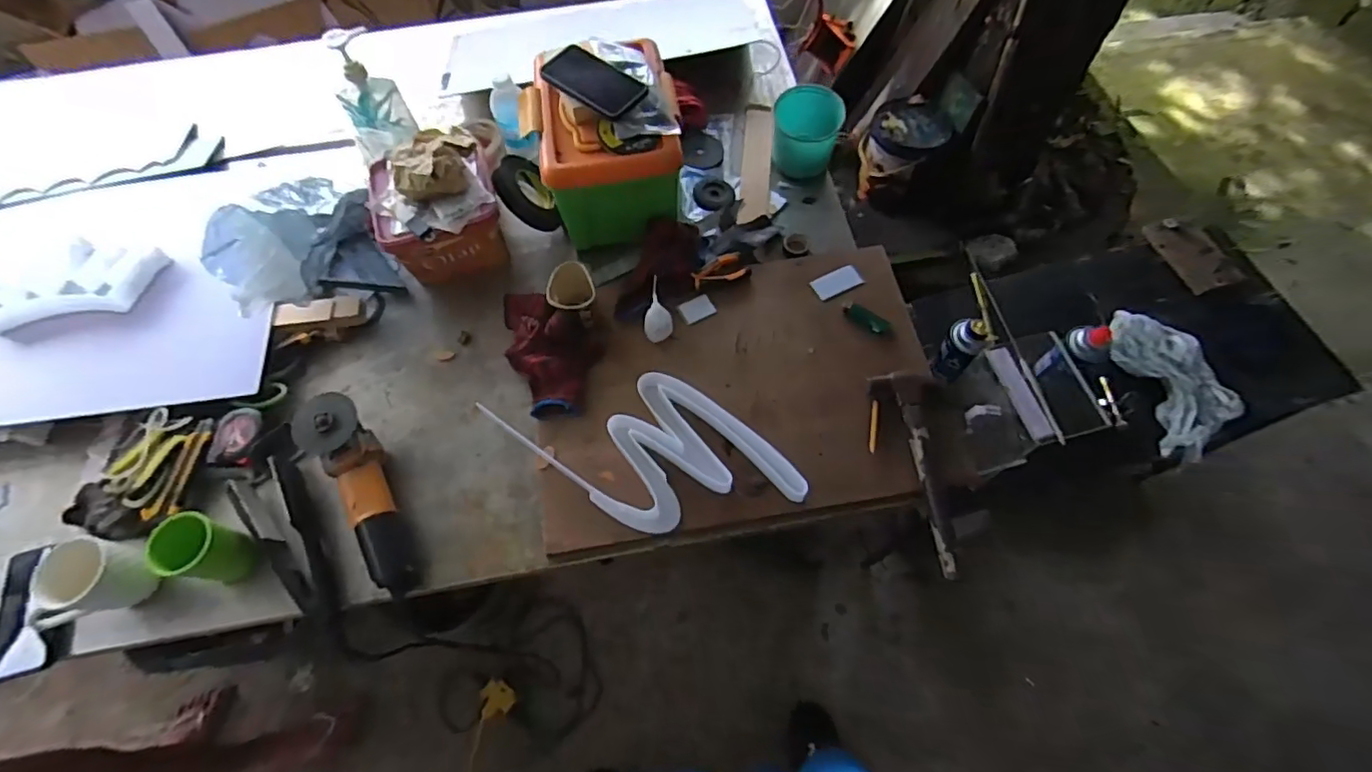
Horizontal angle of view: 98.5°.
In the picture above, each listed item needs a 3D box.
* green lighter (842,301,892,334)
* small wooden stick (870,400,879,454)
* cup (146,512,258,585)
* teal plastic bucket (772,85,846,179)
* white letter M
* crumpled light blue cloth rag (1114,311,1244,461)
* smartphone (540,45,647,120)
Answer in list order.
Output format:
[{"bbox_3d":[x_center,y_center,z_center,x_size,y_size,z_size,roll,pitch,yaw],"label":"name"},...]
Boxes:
[{"bbox_3d":[0.286,-0.108,0.935,0.080,0.015,0.029,37,71,18],"label":"green lighter"},{"bbox_3d":[0.272,0.059,0.856,0.010,0.008,0.079,9,65,7],"label":"small wooden stick"},{"bbox_3d":[-0.623,0.213,0.767,0.092,0.084,0.077,15,65,9],"label":"cup"},{"bbox_3d":[0.216,-0.456,1.069,0.116,0.121,0.108,-1,64,2],"label":"teal plastic bucket"},{"bbox_3d":[0.015,0.119,0.814,0.279,0.038,0.206,26,68,14],"label":"white letter M"},{"bbox_3d":[0.891,-0.010,1.086,0.096,0.099,0.290,-9,66,-2],"label":"crumpled light blue cloth rag"},{"bbox_3d":[-0.140,-0.460,0.892,0.172,0.015,0.085,42,74,18],"label":"smartphone"}]

